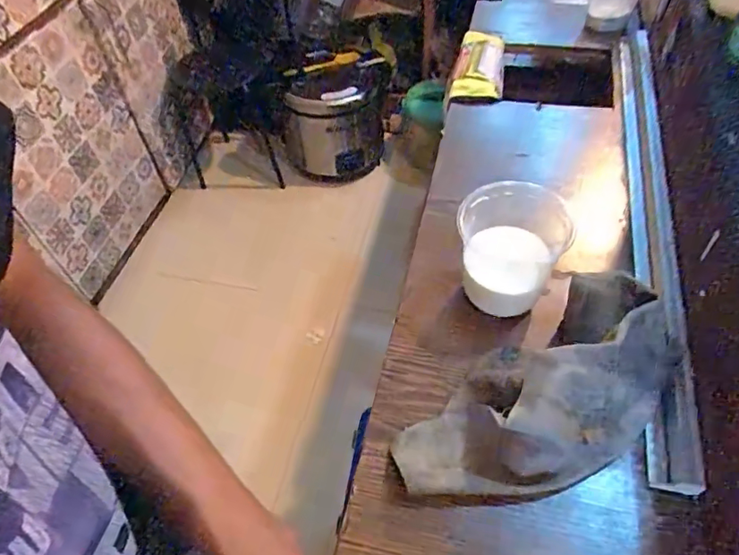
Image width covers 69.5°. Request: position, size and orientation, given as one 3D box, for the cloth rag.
[{"bbox_3d":[0.130,0.081,0.379,0.219,0.068,0.109,-33,57,-20],"label":"cloth rag"}]

